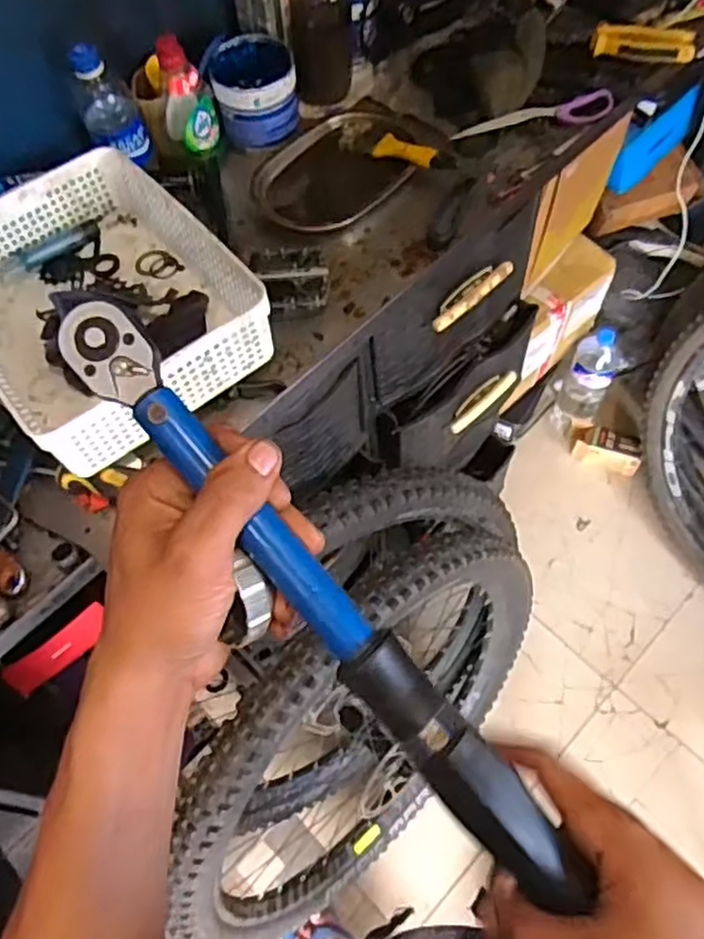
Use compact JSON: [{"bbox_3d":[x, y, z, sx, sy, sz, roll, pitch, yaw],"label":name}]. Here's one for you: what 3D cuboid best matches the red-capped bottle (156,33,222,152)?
[{"bbox_3d":[-0.189,-0.426,0.798,0.061,0.127,0.052,-15,63,-4],"label":"red-capped bottle"}]

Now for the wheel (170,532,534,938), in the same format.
[{"bbox_3d":[0.047,0.398,1.012,0.077,0.677,0.650,33,73,36],"label":"wheel"}]

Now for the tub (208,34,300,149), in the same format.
[{"bbox_3d":[-0.118,-0.461,0.855,0.101,0.075,0.109,-9,63,-1],"label":"tub"}]

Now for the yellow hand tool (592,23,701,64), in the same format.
[{"bbox_3d":[0.366,-0.537,0.880,0.124,0.026,0.036,8,64,8],"label":"yellow hand tool"}]

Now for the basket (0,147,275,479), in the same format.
[{"bbox_3d":[-0.258,-0.169,0.714,0.240,0.090,0.323,-37,66,-14],"label":"basket"}]

